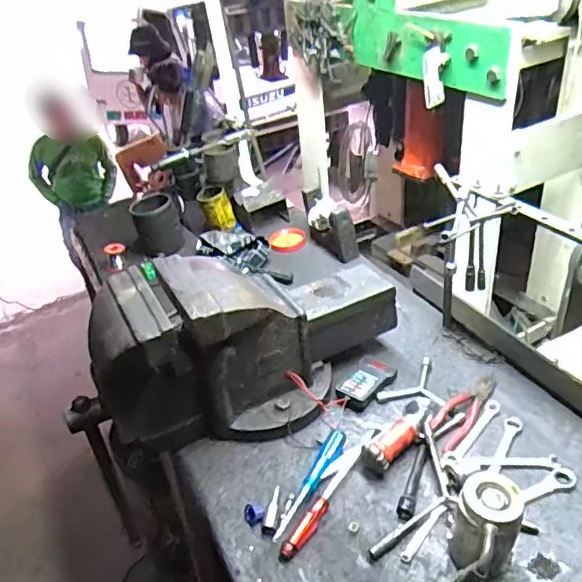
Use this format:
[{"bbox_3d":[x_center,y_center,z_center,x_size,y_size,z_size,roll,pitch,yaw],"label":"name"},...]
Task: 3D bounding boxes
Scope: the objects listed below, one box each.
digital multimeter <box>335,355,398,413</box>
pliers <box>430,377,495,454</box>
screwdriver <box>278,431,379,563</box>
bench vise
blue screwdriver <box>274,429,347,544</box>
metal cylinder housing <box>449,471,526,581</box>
[{"bbox_3d":[0.133,0.160,0.997,0.070,0.024,0.128,18,41,32],"label":"digital multimeter"},{"bbox_3d":[0.284,0.191,0.926,0.051,0.019,0.197,21,43,34],"label":"pliers"},{"bbox_3d":[0.061,0.291,0.825,0.022,0.026,0.238,18,41,31],"label":"screwdriver"},{"bbox_3d":[-0.078,0.092,0.945,0.534,0.303,0.221,-29,40,-29],"label":"bench vise"},{"bbox_3d":[0.027,0.280,0.831,0.024,0.027,0.194,17,41,30],"label":"blue screwdriver"},{"bbox_3d":[0.227,0.303,0.681,0.072,0.124,0.124,19,42,32],"label":"metal cylinder housing"}]

